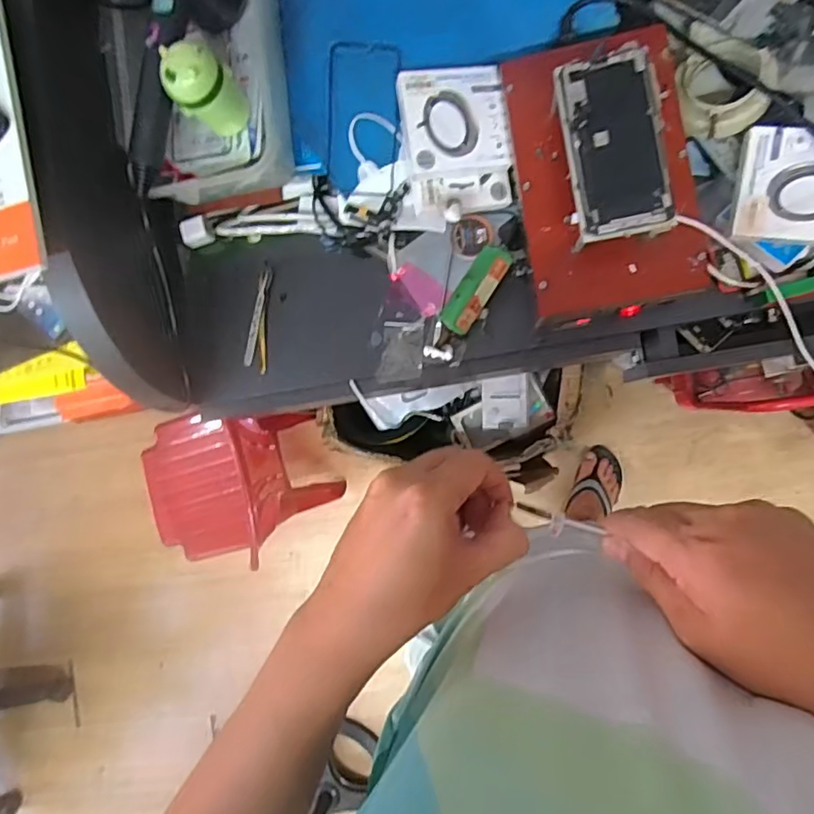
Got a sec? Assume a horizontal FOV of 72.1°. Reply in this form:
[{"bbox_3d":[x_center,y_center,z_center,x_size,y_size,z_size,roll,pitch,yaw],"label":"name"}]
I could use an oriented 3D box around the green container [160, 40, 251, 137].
[{"bbox_3d":[-0.196,-0.303,0.537,0.059,0.088,0.048,-15,86,8],"label":"green container"}]

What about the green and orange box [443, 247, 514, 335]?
[{"bbox_3d":[0.075,-0.129,0.613,0.041,0.039,0.104,33,93,8],"label":"green and orange box"}]

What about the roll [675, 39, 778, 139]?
[{"bbox_3d":[0.311,-0.315,0.552,0.085,0.038,0.082,0,88,8],"label":"roll"}]

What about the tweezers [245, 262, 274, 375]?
[{"bbox_3d":[-0.176,-0.105,0.668,0.023,0.016,0.123,7,89,9],"label":"tweezers"}]

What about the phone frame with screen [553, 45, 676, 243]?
[{"bbox_3d":[0.182,-0.229,0.490,0.082,0.016,0.158,-7,87,8],"label":"phone frame with screen"}]

